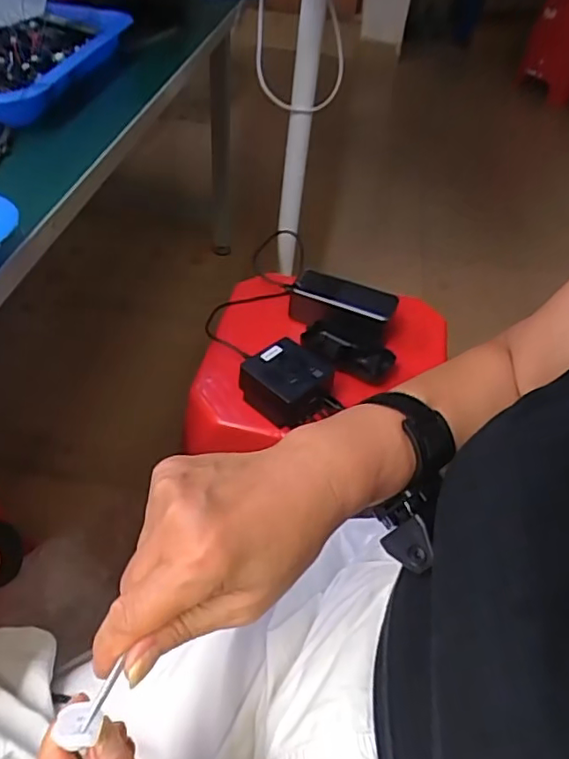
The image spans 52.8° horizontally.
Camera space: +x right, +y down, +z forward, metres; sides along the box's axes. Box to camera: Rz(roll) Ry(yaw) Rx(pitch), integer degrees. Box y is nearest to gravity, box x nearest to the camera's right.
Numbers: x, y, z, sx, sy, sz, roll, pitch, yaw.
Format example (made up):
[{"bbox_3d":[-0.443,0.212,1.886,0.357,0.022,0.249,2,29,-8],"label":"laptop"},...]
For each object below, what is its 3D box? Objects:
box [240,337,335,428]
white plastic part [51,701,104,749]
[{"bbox_3d":[0.003,0.001,0.612,0.080,0.041,0.076,-32,56,-32],"label":"box"},{"bbox_3d":[-0.085,0.142,0.236,0.018,0.005,0.016,1,48,-5],"label":"white plastic part"}]

